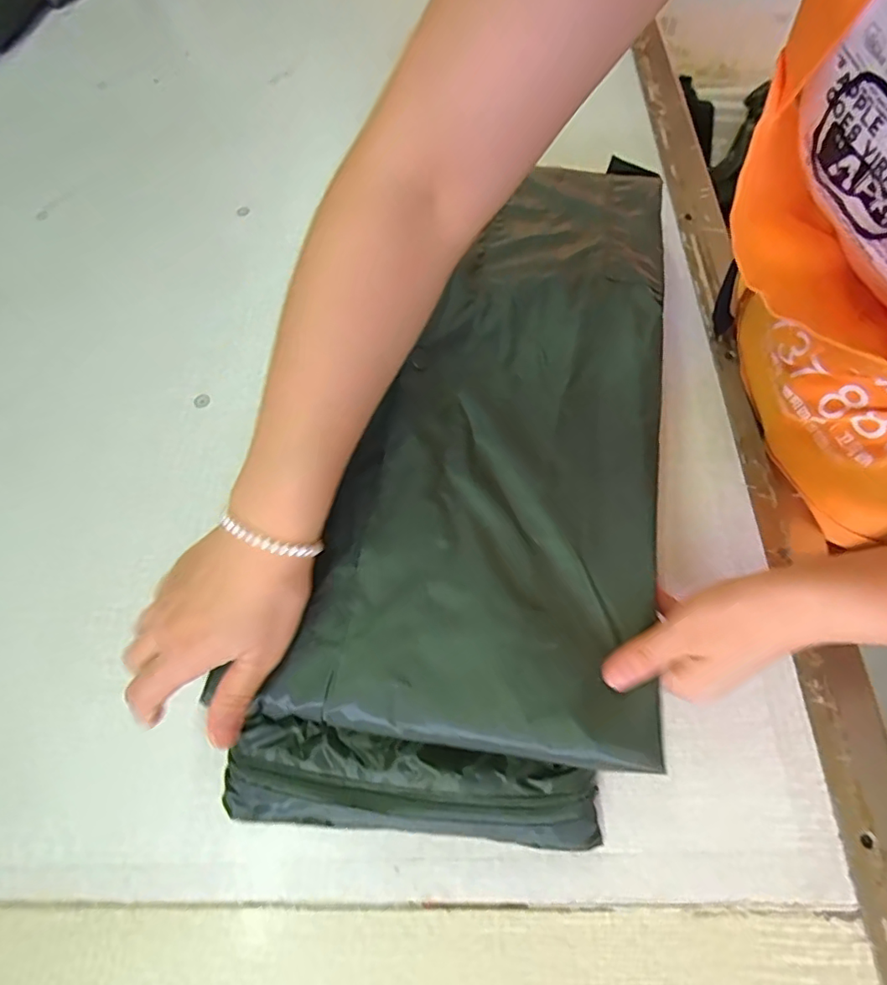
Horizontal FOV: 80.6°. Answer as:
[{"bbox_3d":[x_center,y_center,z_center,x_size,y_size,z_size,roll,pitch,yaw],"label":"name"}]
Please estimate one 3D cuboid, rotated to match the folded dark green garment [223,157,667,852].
[{"bbox_3d":[0.050,-0.030,0.365,0.223,0.058,0.530,17,72,8],"label":"folded dark green garment"}]

